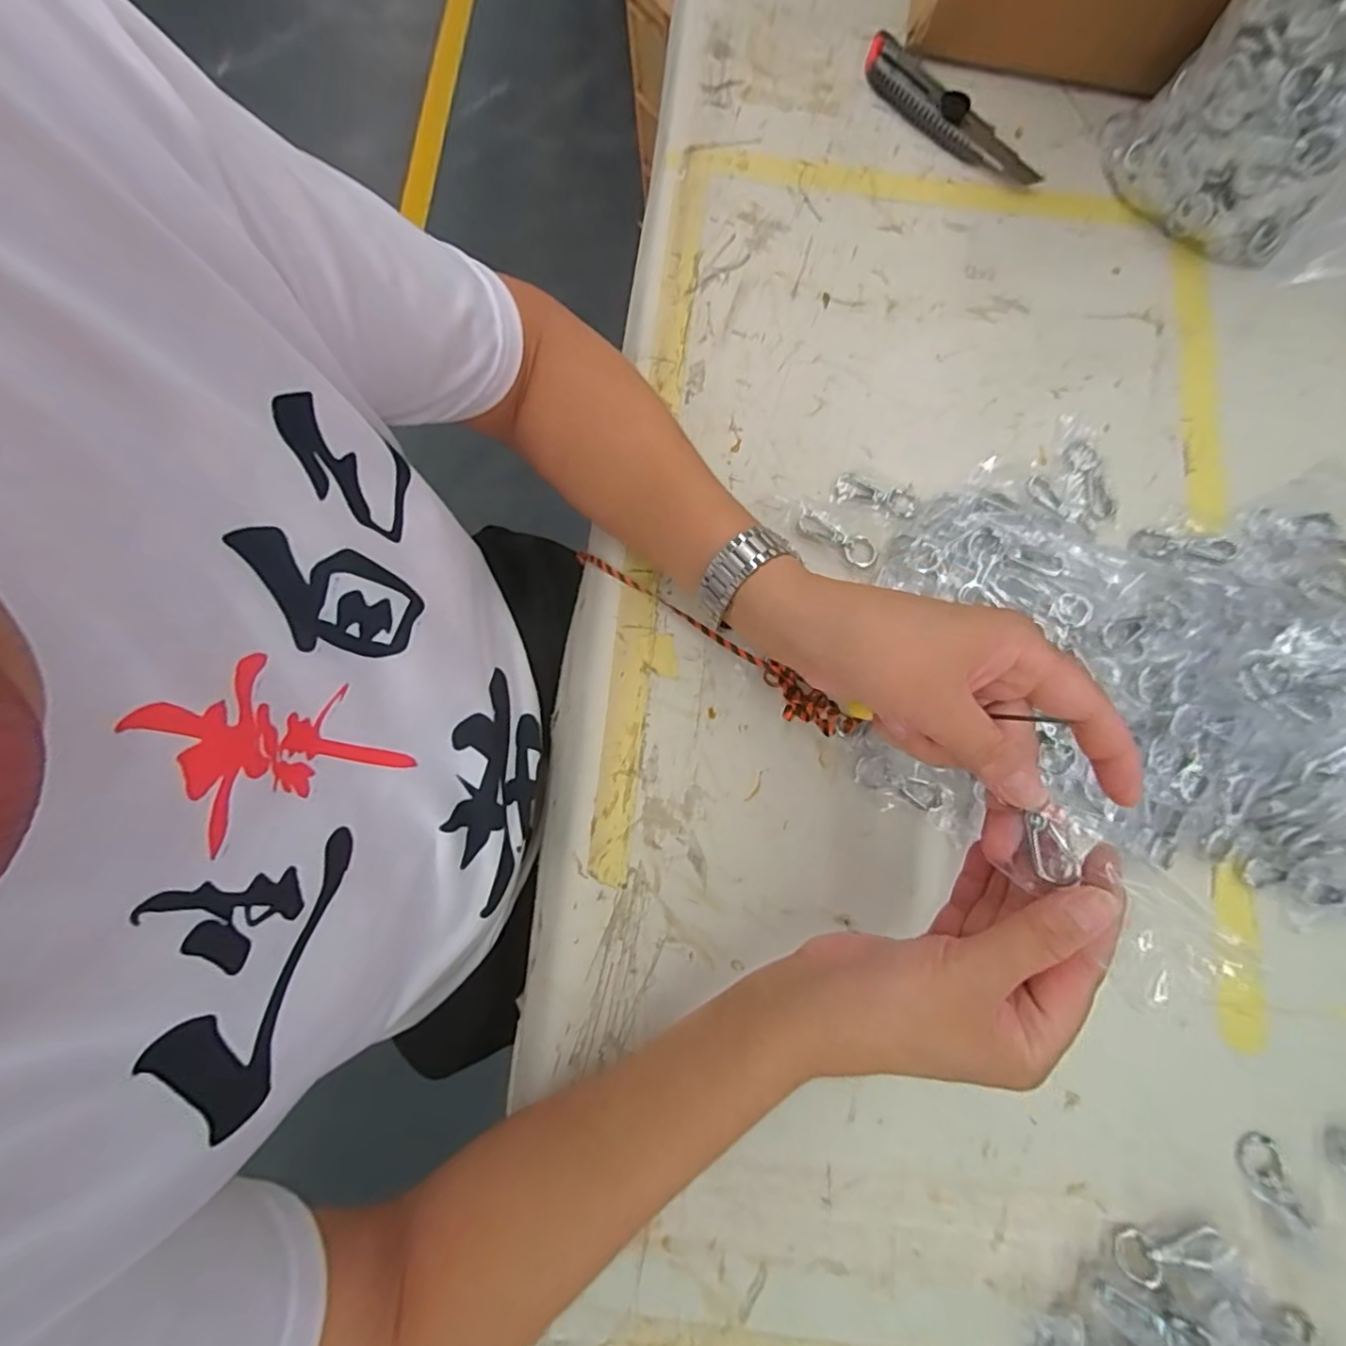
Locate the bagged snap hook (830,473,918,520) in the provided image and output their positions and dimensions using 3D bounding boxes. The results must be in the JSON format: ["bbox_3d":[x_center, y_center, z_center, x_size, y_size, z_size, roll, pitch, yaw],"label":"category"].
[{"bbox_3d":[0.136,-0.120,0.410,0.057,0.004,0.023,11,79,2],"label":"bagged snap hook"}]

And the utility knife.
[{"bbox_3d":[0.209,-0.430,0.468,0.041,0.014,0.167,-41,82,-7],"label":"utility knife"}]

